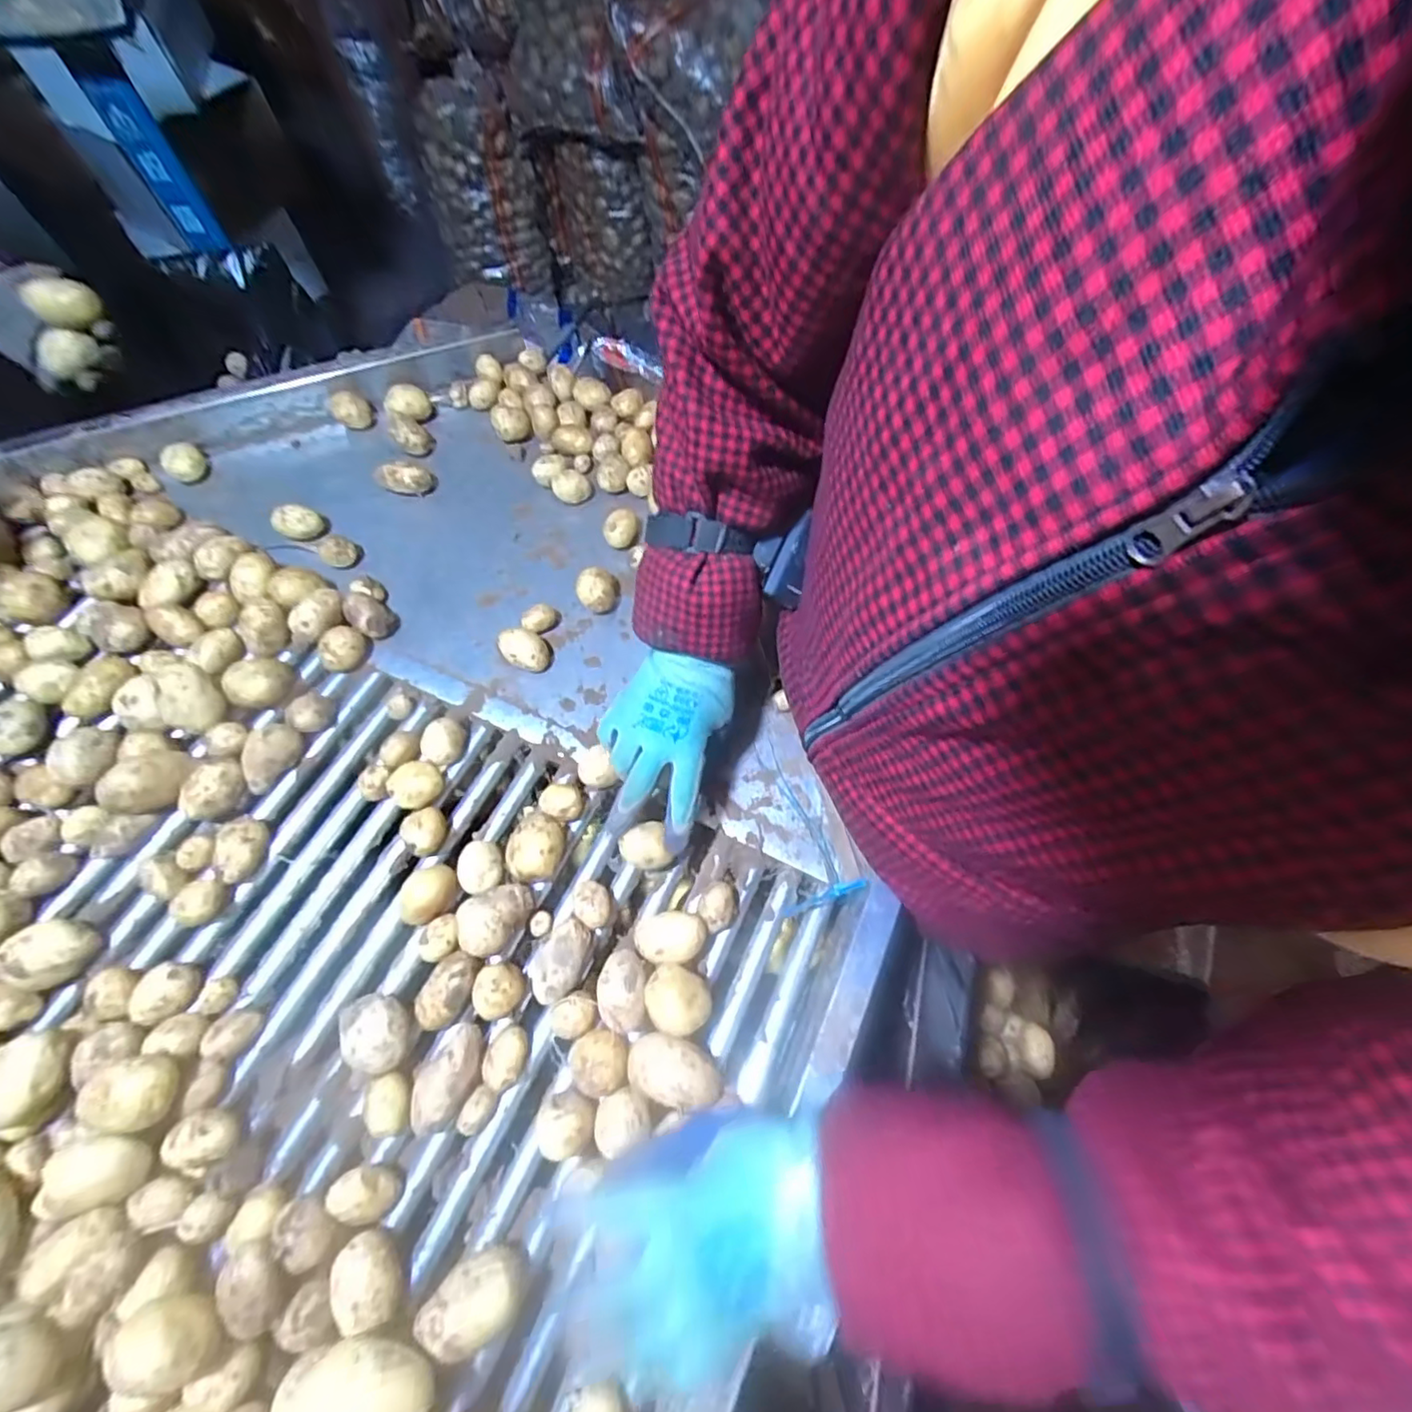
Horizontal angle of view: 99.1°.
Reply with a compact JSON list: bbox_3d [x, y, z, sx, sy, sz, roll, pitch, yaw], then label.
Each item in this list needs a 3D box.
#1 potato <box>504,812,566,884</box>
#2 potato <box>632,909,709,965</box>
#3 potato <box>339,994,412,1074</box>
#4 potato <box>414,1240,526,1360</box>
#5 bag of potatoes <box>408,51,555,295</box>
[{"bbox_3d":[-0.137,0.117,0.490,0.046,0.036,0.050,0,67,0],"label":"potato"},{"bbox_3d":[-0.027,0.180,0.468,0.053,0.031,0.036,-11,67,-5],"label":"potato"},{"bbox_3d":[-0.233,0.232,0.430,0.038,0.037,0.051,-27,69,-11],"label":"potato"},{"bbox_3d":[-0.142,0.365,0.372,0.041,0.042,0.052,41,73,16],"label":"potato"},{"bbox_3d":[-0.509,-1.160,1.365,0.227,0.392,0.124,-3,67,-1],"label":"bag of potatoes"}]

